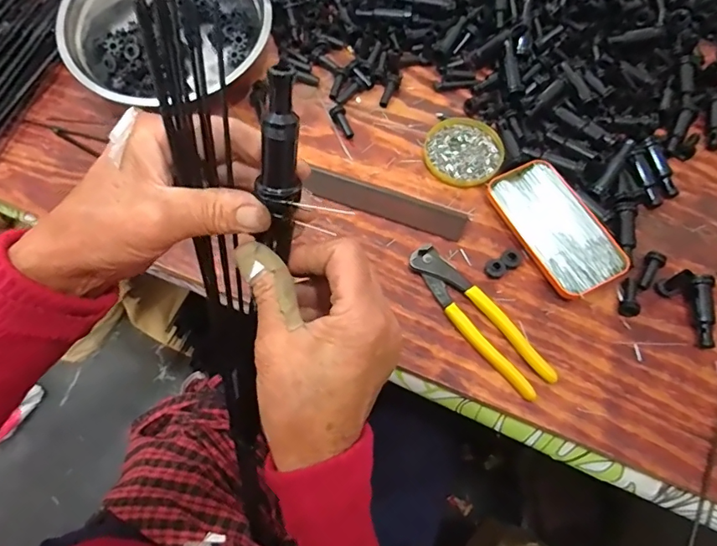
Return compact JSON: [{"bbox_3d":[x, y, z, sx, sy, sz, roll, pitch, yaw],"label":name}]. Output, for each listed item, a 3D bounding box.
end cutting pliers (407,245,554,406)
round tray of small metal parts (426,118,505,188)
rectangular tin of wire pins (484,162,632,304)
[{"bbox_3d":[0.108,0.041,0.443,0.040,0.015,0.164,-35,71,-15],"label":"end cutting pliers"},{"bbox_3d":[0.114,-0.133,0.524,0.084,0.009,0.084,0,66,-1],"label":"round tray of small metal parts"},{"bbox_3d":[0.196,-0.046,0.476,0.078,0.018,0.142,-23,68,-11],"label":"rectangular tin of wire pins"}]

